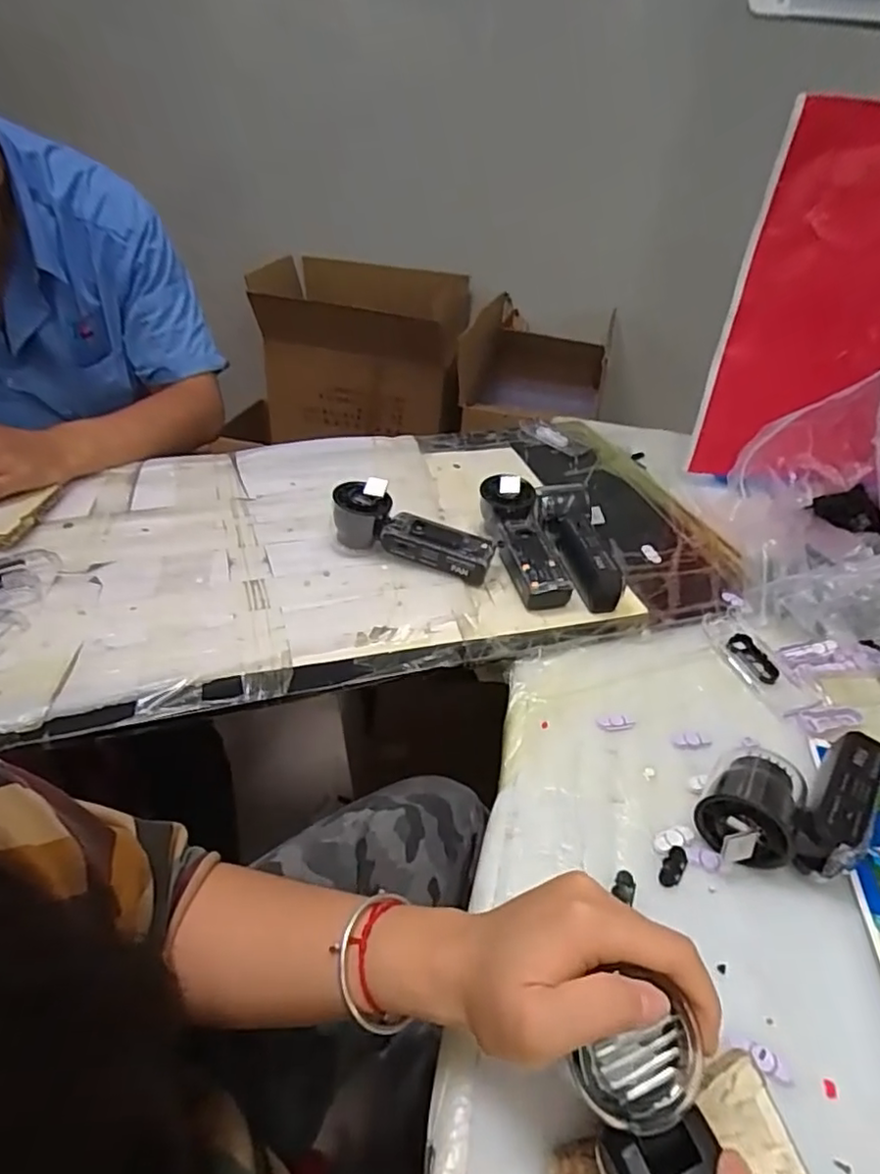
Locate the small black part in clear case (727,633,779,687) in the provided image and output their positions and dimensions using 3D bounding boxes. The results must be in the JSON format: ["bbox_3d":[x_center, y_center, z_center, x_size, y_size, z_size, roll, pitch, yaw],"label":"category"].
[{"bbox_3d":[0.275,0.063,0.545,0.026,0.009,0.053,-5,38,-13],"label":"small black part in clear case"}]

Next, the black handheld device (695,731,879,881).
[{"bbox_3d":[0.235,0.138,0.415,0.090,0.054,0.128,29,43,28],"label":"black handheld device"}]

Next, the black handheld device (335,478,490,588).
[{"bbox_3d":[-0.025,-0.055,0.604,0.156,0.065,0.043,17,39,15],"label":"black handheld device"}]

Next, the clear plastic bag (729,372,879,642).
[{"bbox_3d":[0.402,-0.082,0.616,0.189,0.186,0.272,8,37,4],"label":"clear plastic bag"}]

